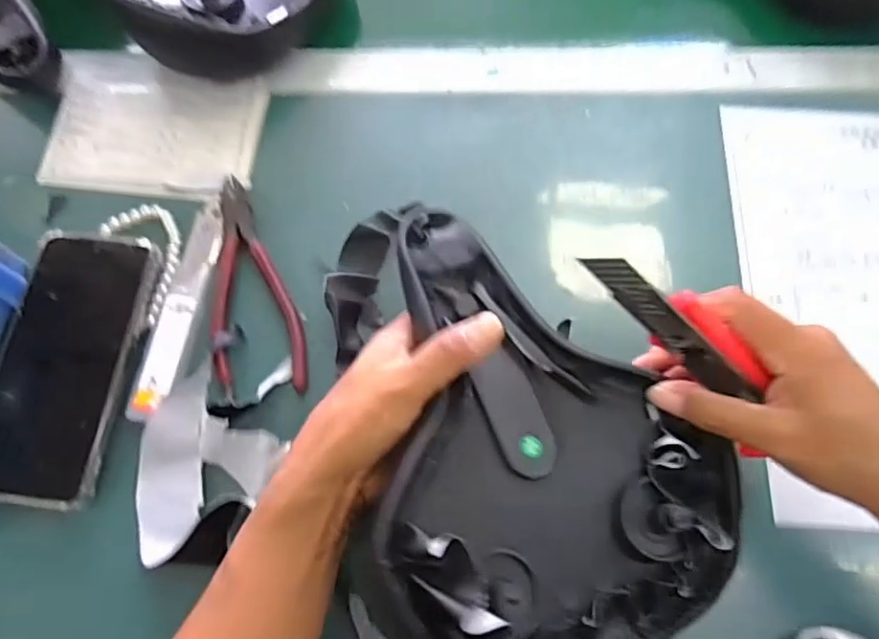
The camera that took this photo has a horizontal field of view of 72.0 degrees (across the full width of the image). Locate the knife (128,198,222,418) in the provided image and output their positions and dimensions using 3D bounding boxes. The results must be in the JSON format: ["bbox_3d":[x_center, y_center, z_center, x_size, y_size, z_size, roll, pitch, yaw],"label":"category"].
[{"bbox_3d":[-0.162,-0.010,0.381,0.024,0.006,0.148,8,68,2],"label":"knife"}]

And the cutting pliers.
[{"bbox_3d":[-0.119,-0.025,0.391,0.056,0.008,0.149,-9,68,-5],"label":"cutting pliers"}]

